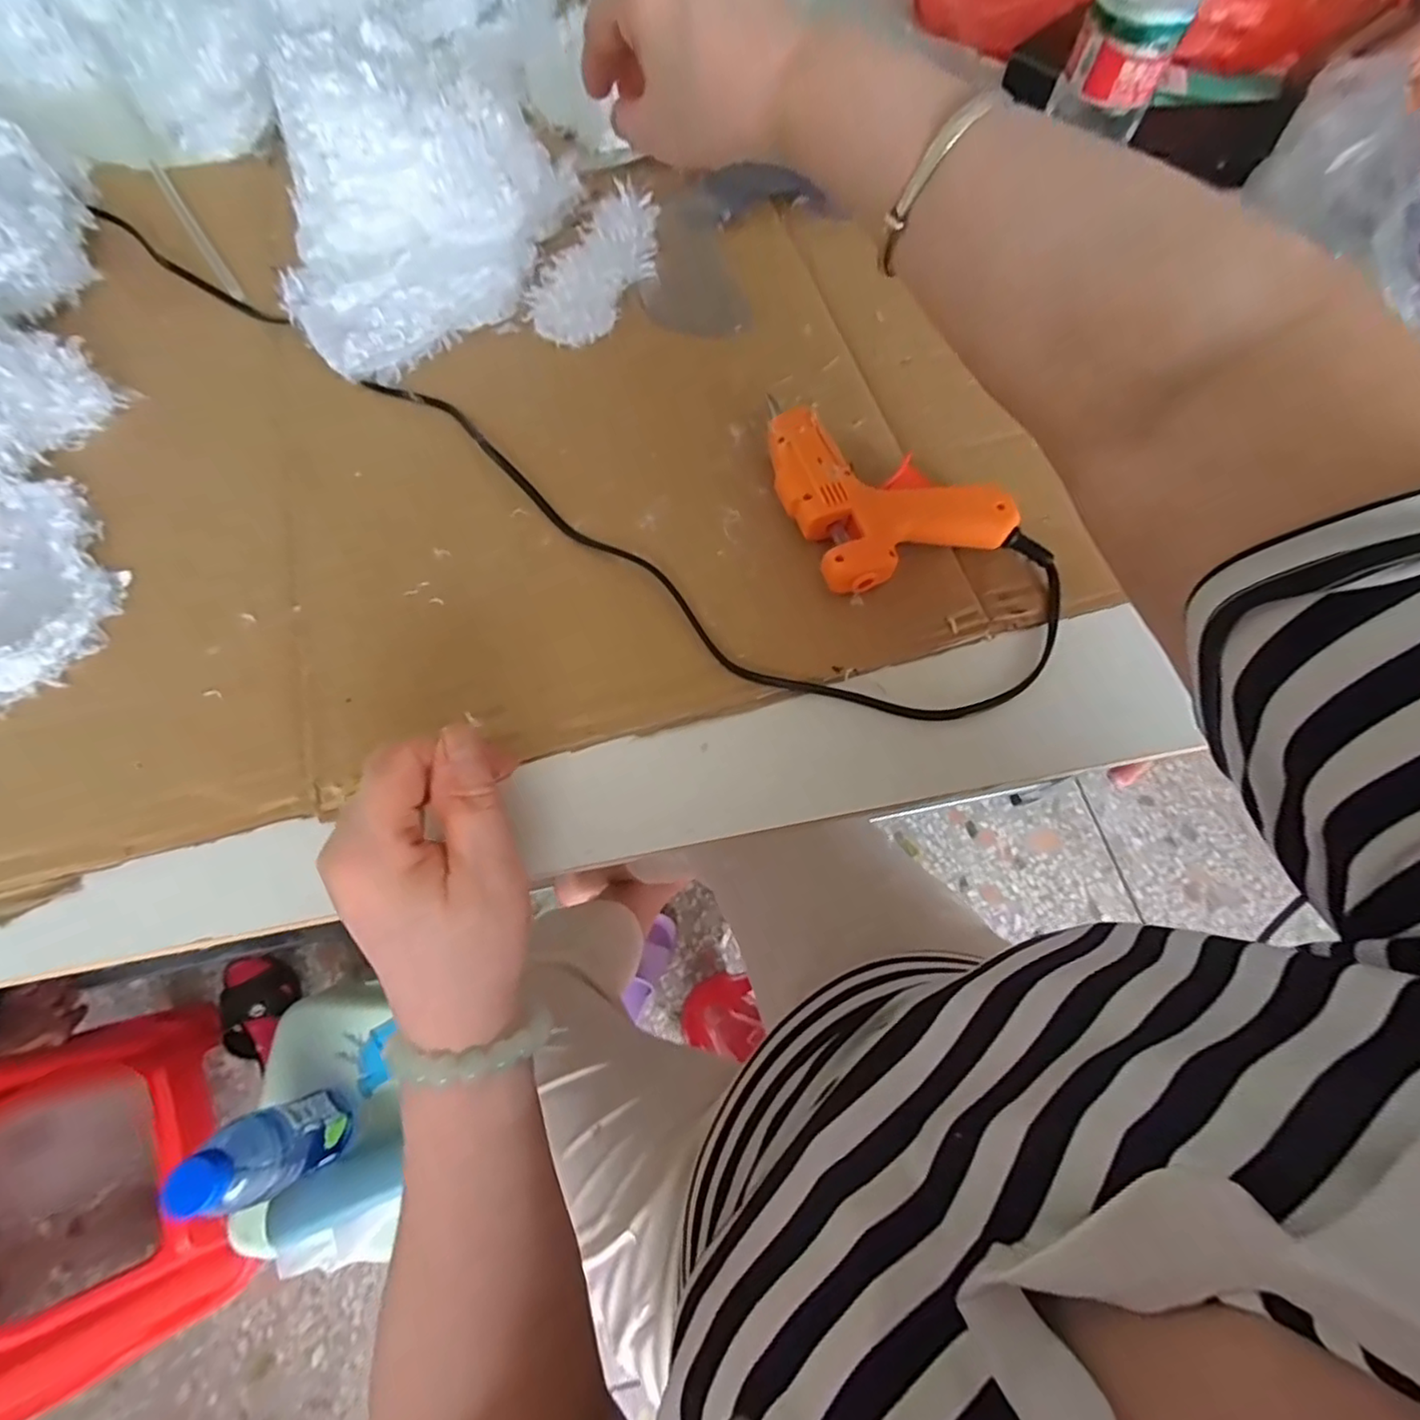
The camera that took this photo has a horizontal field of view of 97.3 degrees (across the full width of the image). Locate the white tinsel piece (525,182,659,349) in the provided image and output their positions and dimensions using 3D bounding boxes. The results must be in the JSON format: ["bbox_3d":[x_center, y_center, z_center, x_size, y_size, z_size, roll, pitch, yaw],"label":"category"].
[{"bbox_3d":[-0.070,-0.289,0.407,0.046,0.031,0.137,23,69,8],"label":"white tinsel piece"}]

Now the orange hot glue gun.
[{"bbox_3d":[0.100,-0.122,0.346,0.121,0.030,0.117,-15,69,-8],"label":"orange hot glue gun"}]

